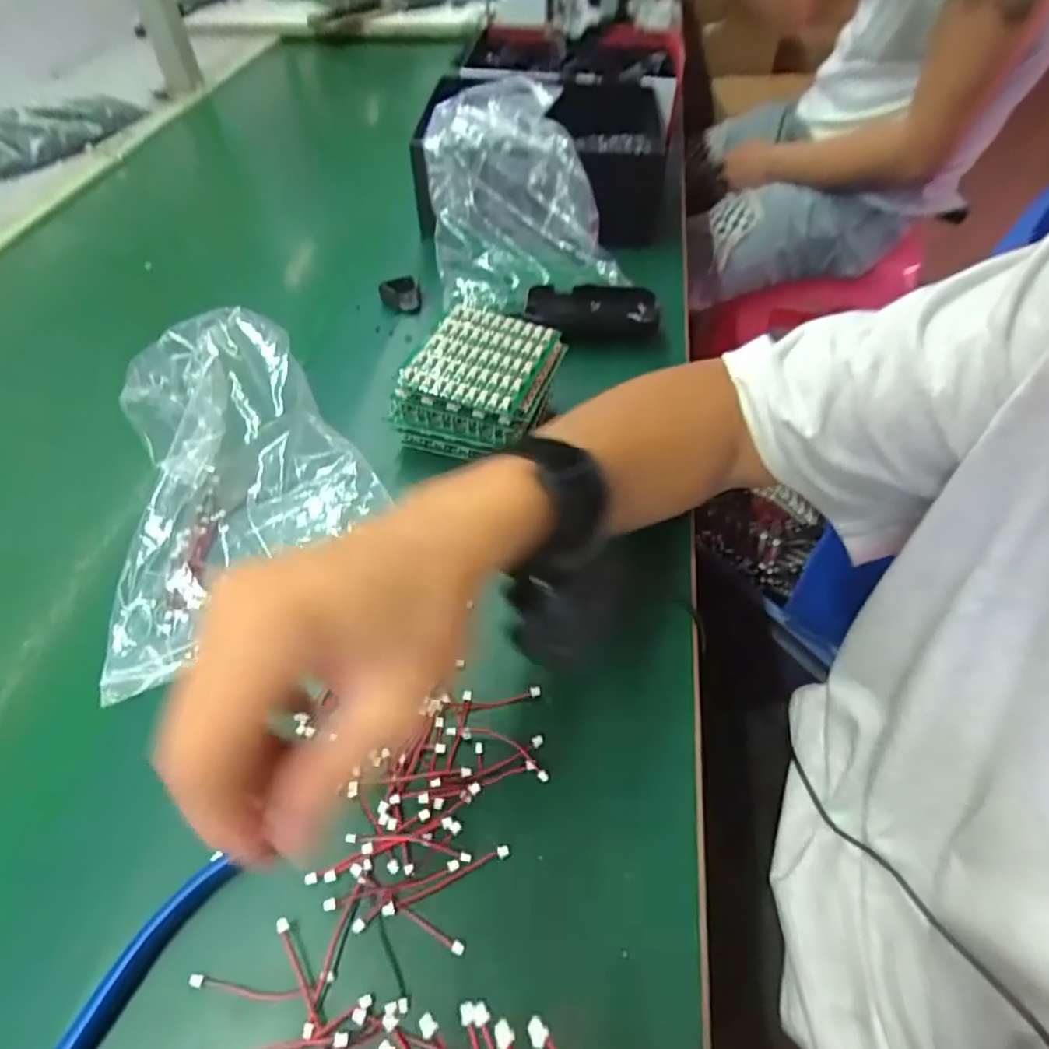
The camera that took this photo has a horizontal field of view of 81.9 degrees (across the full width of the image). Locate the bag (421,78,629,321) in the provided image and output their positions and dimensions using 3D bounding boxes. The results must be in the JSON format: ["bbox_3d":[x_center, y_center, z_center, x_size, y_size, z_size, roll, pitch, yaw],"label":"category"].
[{"bbox_3d":[-0.016,-0.299,0.539,0.151,0.107,0.193,-16,54,-11],"label":"bag"}]

